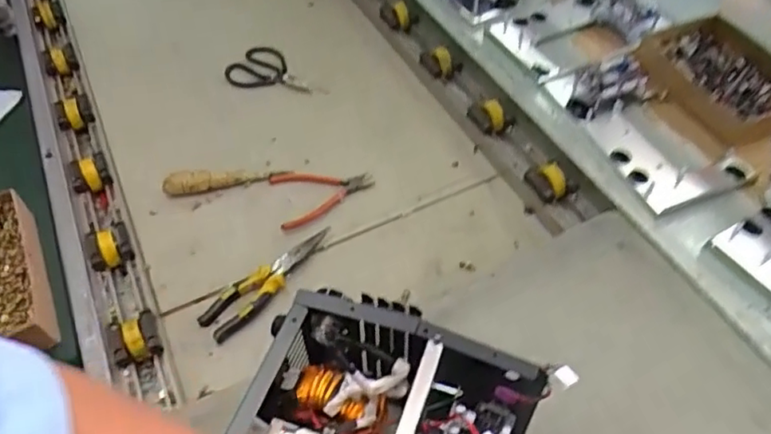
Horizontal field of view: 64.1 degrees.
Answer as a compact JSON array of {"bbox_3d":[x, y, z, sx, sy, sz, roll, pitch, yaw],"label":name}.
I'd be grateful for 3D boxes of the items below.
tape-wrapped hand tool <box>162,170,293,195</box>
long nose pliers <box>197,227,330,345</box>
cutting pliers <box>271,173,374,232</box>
[{"bbox_3d":[-0.229,-0.060,0.889,0.175,0.036,0.029,-13,53,-9],"label":"tape-wrapped hand tool"},{"bbox_3d":[-0.145,0.075,0.779,0.196,0.018,0.053,-36,59,-24],"label":"long nose pliers"},{"bbox_3d":[-0.088,-0.037,0.883,0.140,0.006,0.106,-13,53,-9],"label":"cutting pliers"}]

